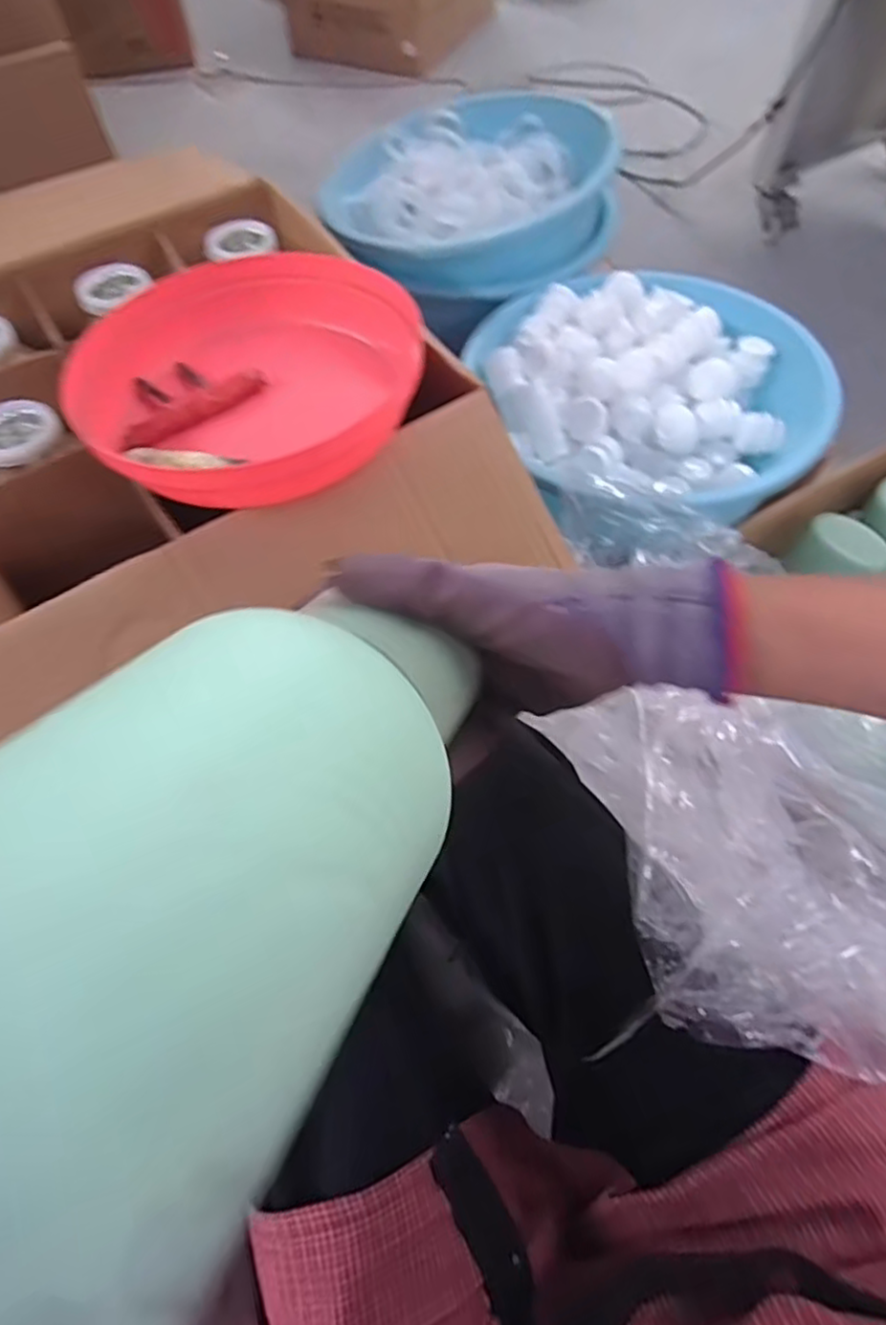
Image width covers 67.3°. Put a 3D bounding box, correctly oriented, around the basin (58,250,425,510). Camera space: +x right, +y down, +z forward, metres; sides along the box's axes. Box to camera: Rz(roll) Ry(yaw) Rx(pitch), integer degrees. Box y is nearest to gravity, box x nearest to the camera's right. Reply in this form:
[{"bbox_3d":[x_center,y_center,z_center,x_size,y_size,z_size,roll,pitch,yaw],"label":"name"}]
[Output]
[{"bbox_3d":[-0.132,-0.201,0.463,0.209,0.054,0.218,0,60,0],"label":"basin"}]

